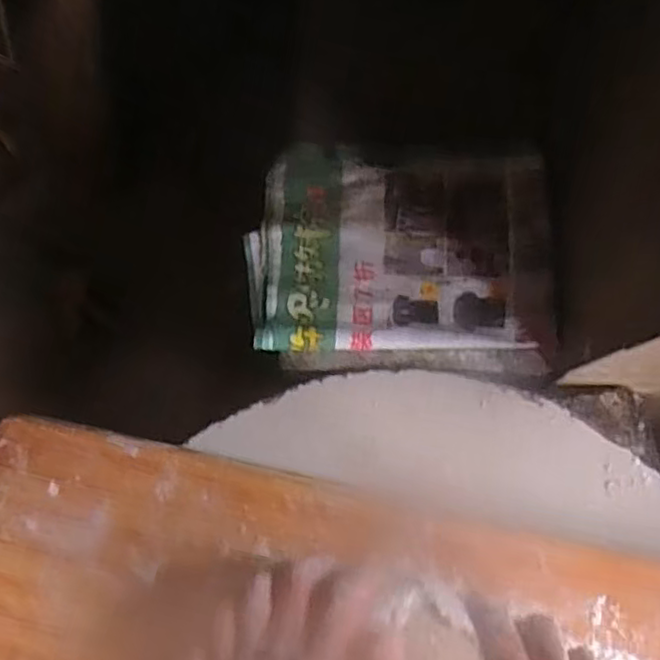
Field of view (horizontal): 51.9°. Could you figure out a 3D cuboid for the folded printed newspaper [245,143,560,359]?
[{"bbox_3d":[0.052,-0.064,0.510,0.220,0.019,0.160,-2,77,1],"label":"folded printed newspaper"}]

